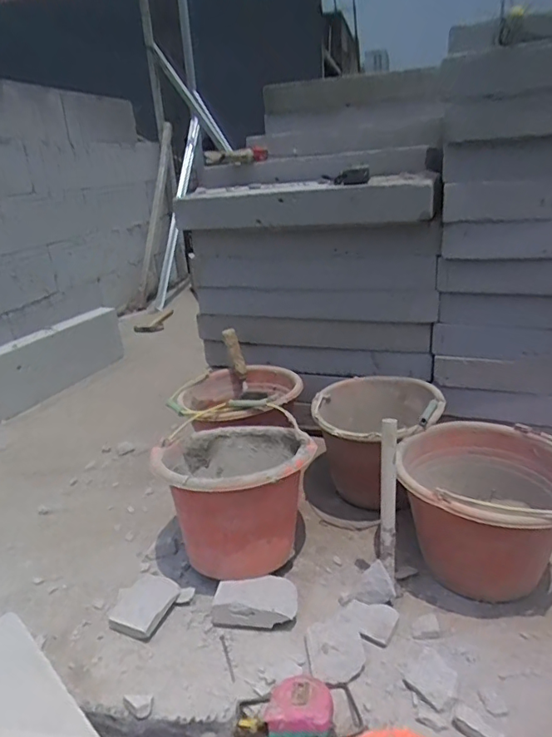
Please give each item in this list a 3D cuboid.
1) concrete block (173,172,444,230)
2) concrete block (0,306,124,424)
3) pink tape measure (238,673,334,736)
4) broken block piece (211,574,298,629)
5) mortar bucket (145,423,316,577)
[{"bbox_3d":[0.056,-0.401,1.247,0.642,0.097,0.137,6,24,24],"label":"concrete block"},{"bbox_3d":[-0.778,-0.044,1.836,0.109,0.200,0.628,6,24,24],"label":"concrete block"},{"bbox_3d":[0.014,0.433,0.661,0.117,0.048,0.085,-2,22,6],"label":"pink tape measure"},{"bbox_3d":[-0.033,0.375,0.840,0.133,0.042,0.078,-1,22,7],"label":"broken block piece"},{"bbox_3d":[-0.070,0.209,0.939,0.264,0.193,0.278,-8,22,-10],"label":"mortar bucket"}]

